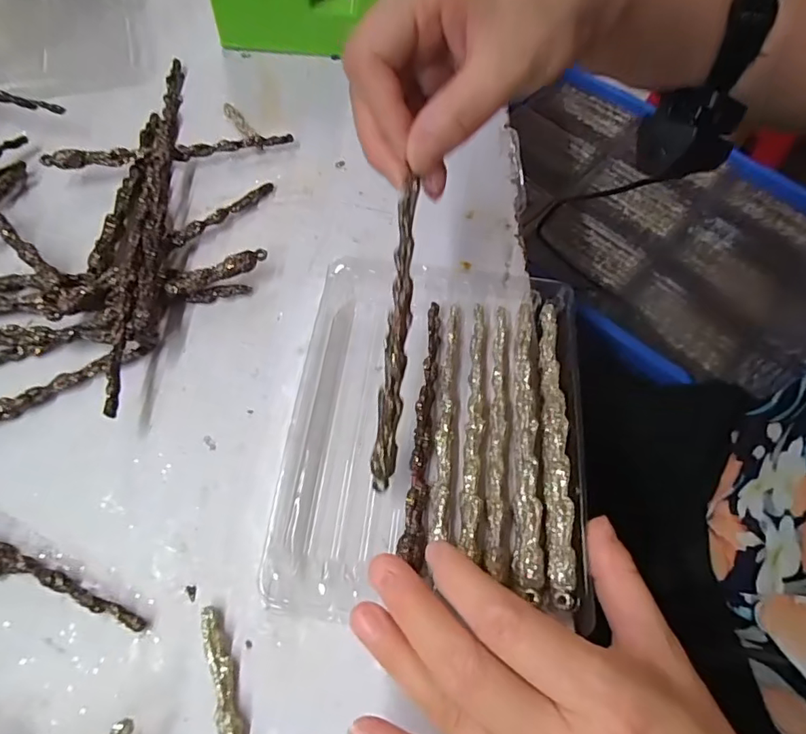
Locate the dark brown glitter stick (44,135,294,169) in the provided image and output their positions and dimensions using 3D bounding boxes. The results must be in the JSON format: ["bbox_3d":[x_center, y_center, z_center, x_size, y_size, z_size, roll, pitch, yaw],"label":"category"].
[{"bbox_3d":[-0.153,-0.145,0.345,0.154,0.019,0.010,-12,64,-10],"label":"dark brown glitter stick"}]

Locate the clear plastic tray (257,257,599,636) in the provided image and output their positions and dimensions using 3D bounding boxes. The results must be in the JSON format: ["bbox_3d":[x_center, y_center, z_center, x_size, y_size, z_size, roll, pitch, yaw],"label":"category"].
[{"bbox_3d":[0.017,0.023,0.265,0.145,0.028,0.187,6,62,0],"label":"clear plastic tray"}]

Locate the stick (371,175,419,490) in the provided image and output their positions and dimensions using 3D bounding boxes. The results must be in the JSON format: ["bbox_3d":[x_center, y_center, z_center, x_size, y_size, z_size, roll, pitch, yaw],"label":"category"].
[{"bbox_3d":[-0.003,-0.013,0.235,0.010,0.006,0.138,6,92,-1],"label":"stick"}]

